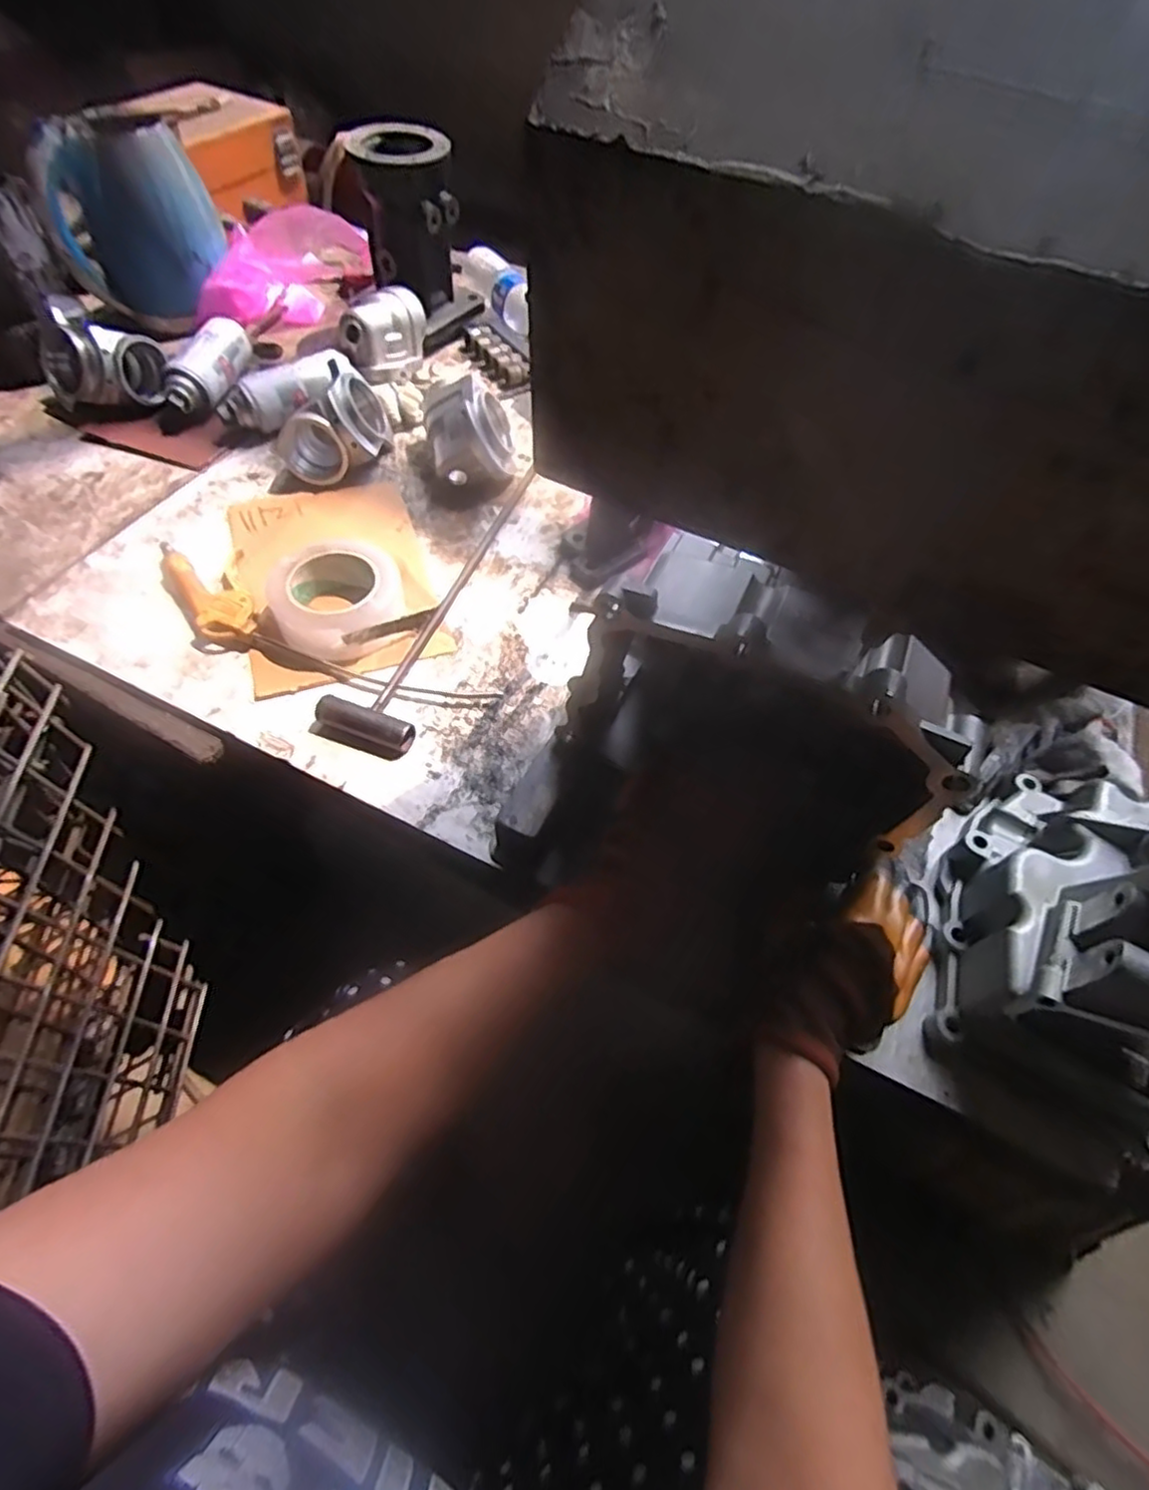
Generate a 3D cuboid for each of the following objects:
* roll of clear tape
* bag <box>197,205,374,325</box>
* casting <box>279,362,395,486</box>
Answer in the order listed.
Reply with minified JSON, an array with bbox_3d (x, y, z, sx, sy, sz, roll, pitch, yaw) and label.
[{"bbox_3d":[-0.224,-0.138,0.633,0.114,0.058,0.115,2,57,-3],"label":"roll of clear tape"},{"bbox_3d":[-0.426,-0.685,0.963,0.088,0.107,0.268,38,62,19],"label":"bag"},{"bbox_3d":[-0.271,-0.359,0.750,0.118,0.084,0.091,-11,58,-11],"label":"casting"}]

